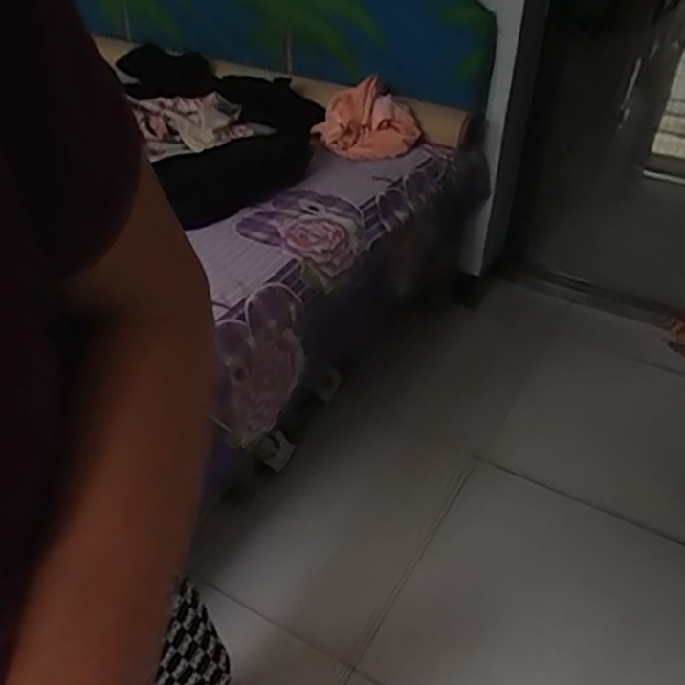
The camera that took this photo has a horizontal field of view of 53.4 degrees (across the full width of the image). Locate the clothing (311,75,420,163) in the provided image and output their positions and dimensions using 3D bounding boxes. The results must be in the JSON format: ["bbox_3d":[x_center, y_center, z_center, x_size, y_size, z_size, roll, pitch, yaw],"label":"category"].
[{"bbox_3d":[0.046,-0.555,1.712,0.228,0.131,0.239,-28,46,-35],"label":"clothing"}]

